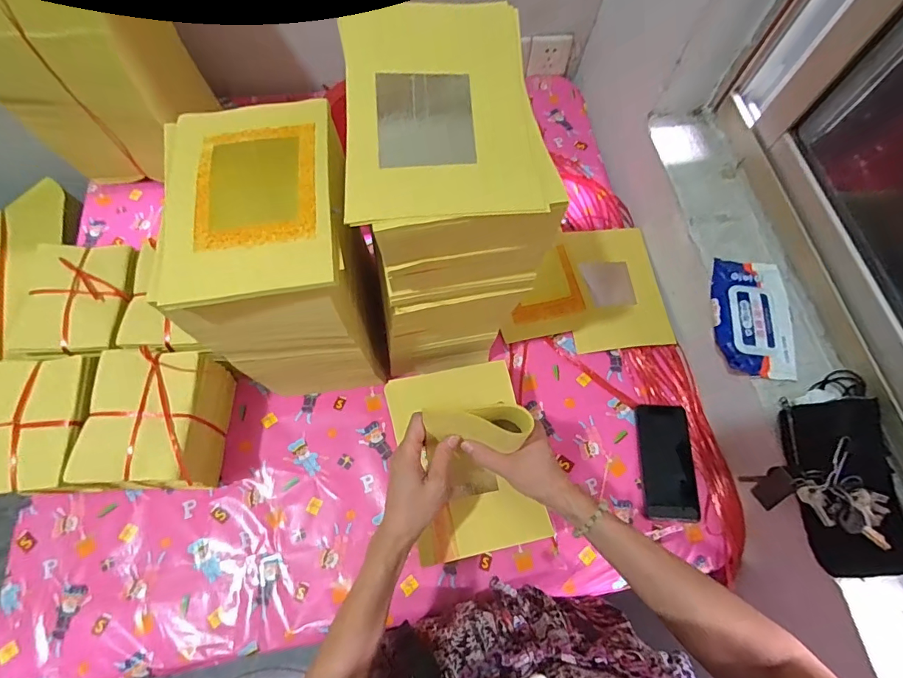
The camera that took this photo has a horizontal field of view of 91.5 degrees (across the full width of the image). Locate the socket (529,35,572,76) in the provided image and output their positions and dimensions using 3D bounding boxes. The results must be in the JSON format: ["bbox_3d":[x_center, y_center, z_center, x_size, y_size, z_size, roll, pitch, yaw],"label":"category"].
[{"bbox_3d":[0.213,-0.614,0.960,0.088,0.083,0.027,-3,64,-5],"label":"socket"}]

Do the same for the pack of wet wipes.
[{"bbox_3d":[0.413,-0.030,0.609,0.098,0.030,0.165,9,64,1],"label":"pack of wet wipes"}]

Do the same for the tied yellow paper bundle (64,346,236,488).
[{"bbox_3d":[-0.385,0.115,0.599,0.129,0.147,0.164,-2,64,-4],"label":"tied yellow paper bundle"}]

